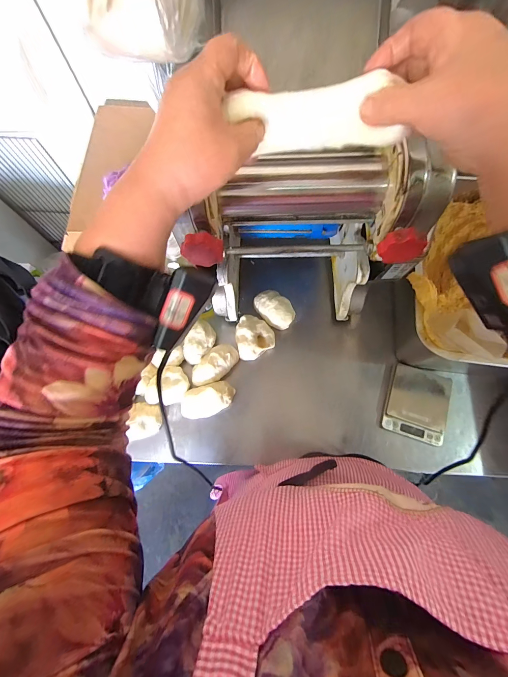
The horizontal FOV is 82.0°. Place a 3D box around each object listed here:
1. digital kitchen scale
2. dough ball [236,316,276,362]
[{"bbox_3d":[0.300,0.118,0.532,0.099,0.020,0.126,19,71,9],"label":"digital kitchen scale"},{"bbox_3d":[0.002,-0.003,0.592,0.078,0.043,0.089,-13,70,-2],"label":"dough ball"}]

